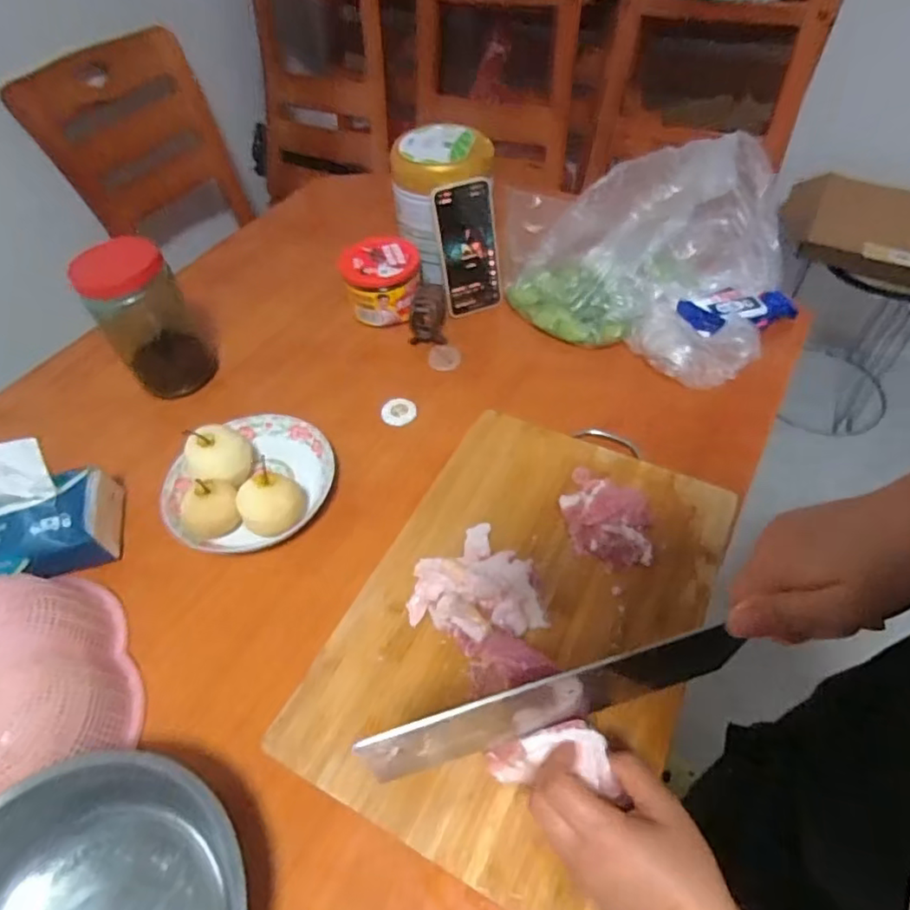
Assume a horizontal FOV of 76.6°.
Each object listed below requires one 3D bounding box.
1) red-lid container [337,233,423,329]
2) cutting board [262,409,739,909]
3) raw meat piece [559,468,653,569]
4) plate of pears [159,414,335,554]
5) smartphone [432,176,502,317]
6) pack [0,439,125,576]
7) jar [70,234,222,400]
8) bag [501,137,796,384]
[{"bbox_3d":[-0.097,-0.233,0.783,0.103,0.084,0.097,-13,51,-6],"label":"red-lid container"},{"bbox_3d":[0.064,0.130,0.508,0.276,0.027,0.392,21,55,20],"label":"cutting board"},{"bbox_3d":[0.145,0.055,0.550,0.081,0.024,0.101,5,51,9],"label":"raw meat piece"},{"bbox_3d":[-0.217,0.017,0.595,0.156,0.075,0.169,-2,50,3],"label":"plate of pears"},{"bbox_3d":[0.020,-0.266,0.744,0.079,0.161,0.011,-17,36,-10],"label":"smartphone"},{"bbox_3d":[-0.426,0.066,0.538,0.184,0.116,0.088,-21,52,-13],"label":"pack"},{"bbox_3d":[-0.363,-0.162,0.684,0.100,0.184,0.097,-30,54,-19],"label":"jar"},{"bbox_3d":[0.247,-0.264,0.731,0.340,0.176,0.261,32,59,26],"label":"bag"}]

